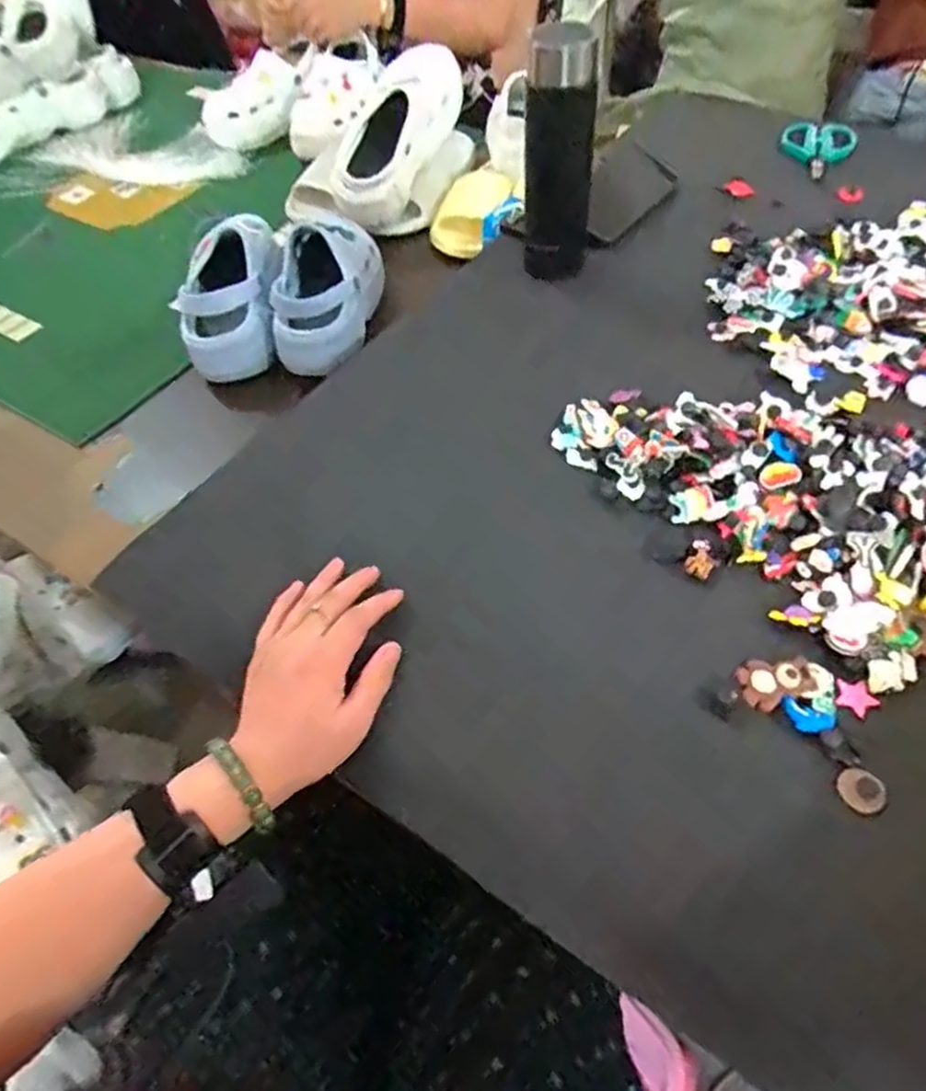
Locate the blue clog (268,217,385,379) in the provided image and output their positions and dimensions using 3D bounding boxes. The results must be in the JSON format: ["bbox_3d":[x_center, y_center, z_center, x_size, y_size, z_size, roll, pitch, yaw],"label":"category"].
[{"bbox_3d":[-0.160,-0.303,0.834,0.098,0.100,0.198,1,53,7],"label":"blue clog"}]

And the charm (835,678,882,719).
[{"bbox_3d":[0.240,0.093,0.431,0.024,0.004,0.024,-29,55,-16],"label":"charm"}]

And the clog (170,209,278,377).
[{"bbox_3d":[-0.283,-0.315,0.855,0.110,0.105,0.233,-12,52,-4],"label":"clog"}]

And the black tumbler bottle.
[{"bbox_3d":[0.087,-0.354,0.651,0.065,0.201,0.058,4,53,9],"label":"black tumbler bottle"}]

